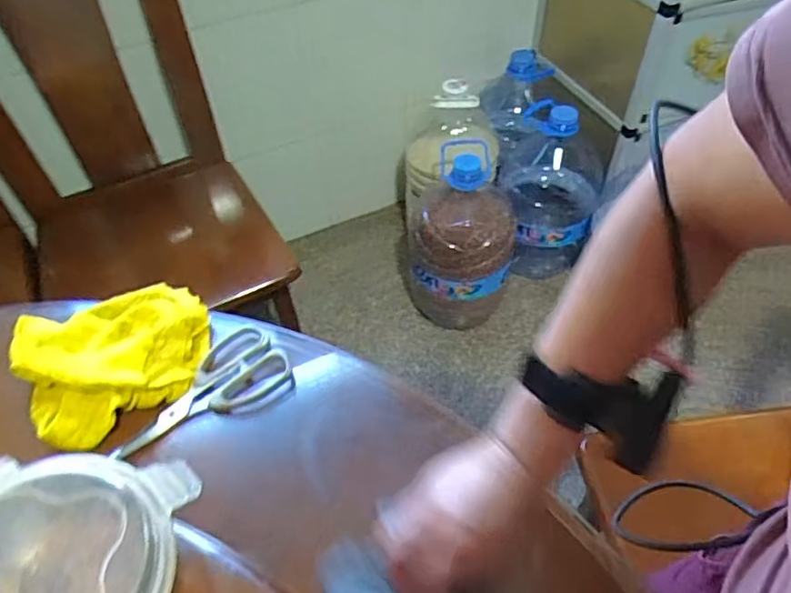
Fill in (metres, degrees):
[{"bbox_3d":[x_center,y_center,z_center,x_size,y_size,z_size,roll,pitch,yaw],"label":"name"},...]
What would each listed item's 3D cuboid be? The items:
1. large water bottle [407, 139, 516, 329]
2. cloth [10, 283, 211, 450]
[{"bbox_3d":[0.157,-0.124,1.395,0.243,0.448,0.225,-1,51,1],"label":"large water bottle"},{"bbox_3d":[-0.265,0.053,0.564,0.171,0.036,0.147,-26,55,-18],"label":"cloth"}]

